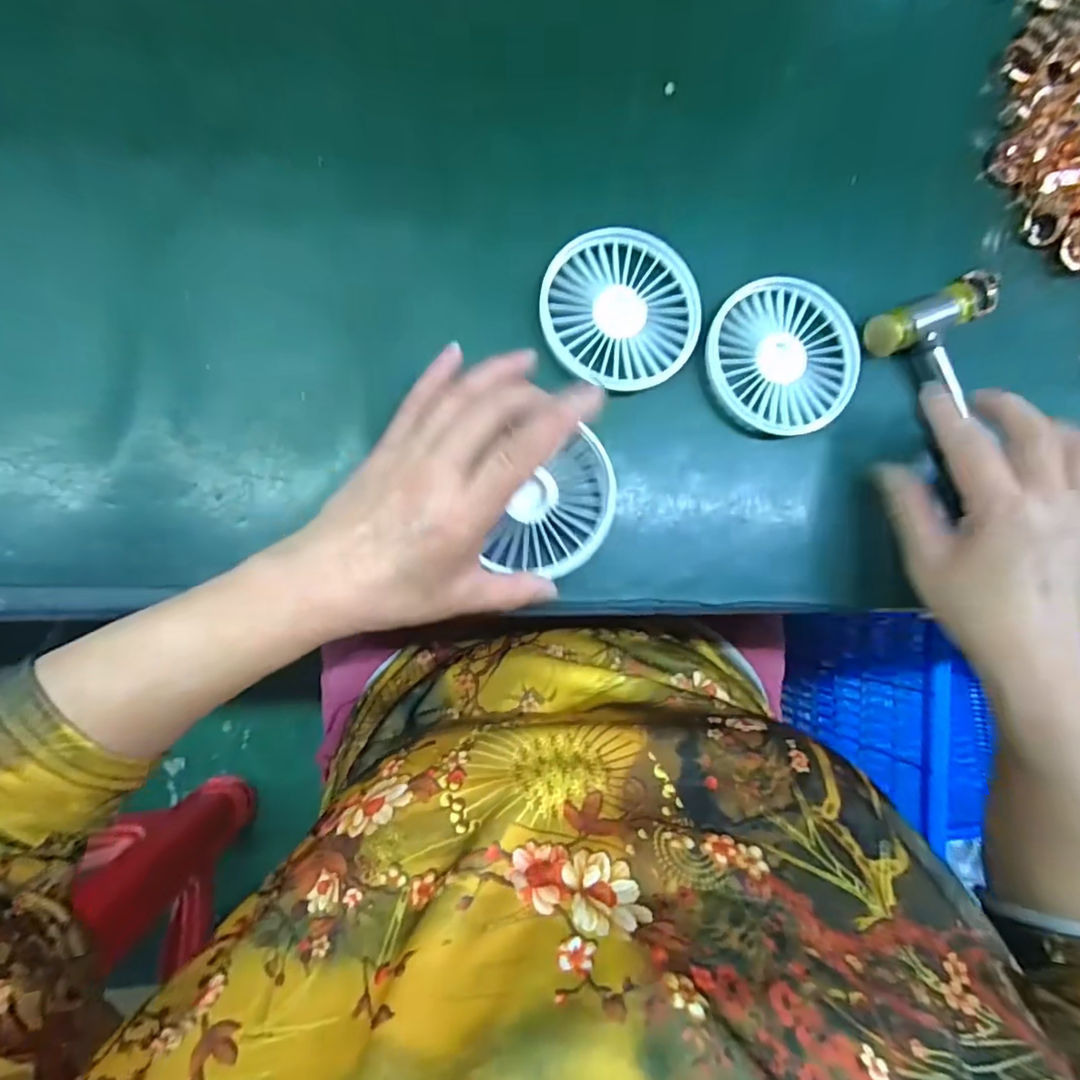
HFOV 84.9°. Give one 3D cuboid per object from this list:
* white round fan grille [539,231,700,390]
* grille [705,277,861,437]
[{"bbox_3d":[0.045,-0.127,0.327,0.086,0.012,0.086,0,88,-8],"label":"white round fan grille"},{"bbox_3d":[0.138,-0.105,0.337,0.086,0.011,0.085,0,88,-8],"label":"grille"}]

